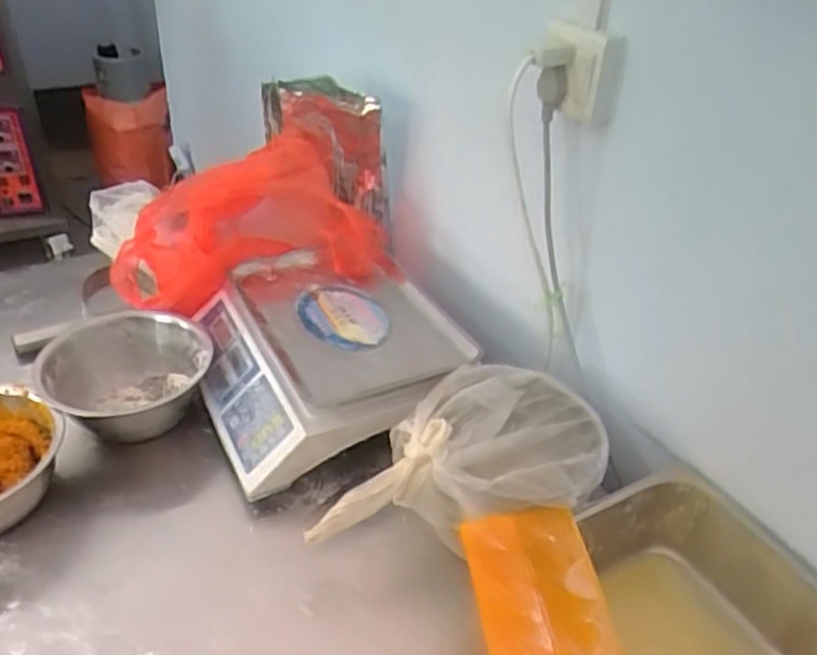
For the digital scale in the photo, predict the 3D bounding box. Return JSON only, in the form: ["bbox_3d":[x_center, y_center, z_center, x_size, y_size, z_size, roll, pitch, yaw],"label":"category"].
[{"bbox_3d":[-0.113,0.030,0.943,0.313,0.098,0.330,-14,39,-24],"label":"digital scale"}]

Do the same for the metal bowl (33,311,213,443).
[{"bbox_3d":[-0.367,0.071,0.935,0.197,0.107,0.243,-21,42,-31],"label":"metal bowl"}]

